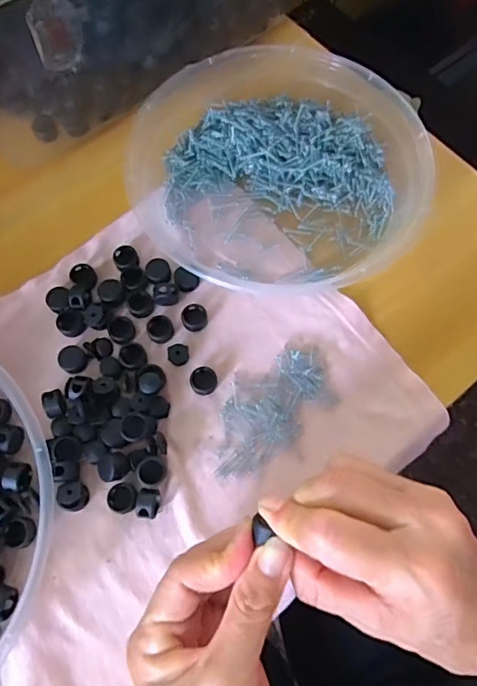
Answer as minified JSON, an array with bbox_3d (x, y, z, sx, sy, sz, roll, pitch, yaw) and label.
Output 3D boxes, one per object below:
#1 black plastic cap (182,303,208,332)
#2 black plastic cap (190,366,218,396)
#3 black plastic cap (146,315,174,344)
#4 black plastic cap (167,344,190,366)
[{"bbox_3d":[-0.029,-0.017,0.342,0.016,0.007,0.018,23,71,8],"label":"black plastic cap"},{"bbox_3d":[-0.022,0.023,0.325,0.017,0.009,0.016,0,69,0],"label":"black plastic cap"},{"bbox_3d":[-0.051,-0.009,0.337,0.016,0.009,0.016,0,69,0],"label":"black plastic cap"},{"bbox_3d":[-0.039,0.007,0.332,0.013,0.010,0.013,0,69,0],"label":"black plastic cap"}]

